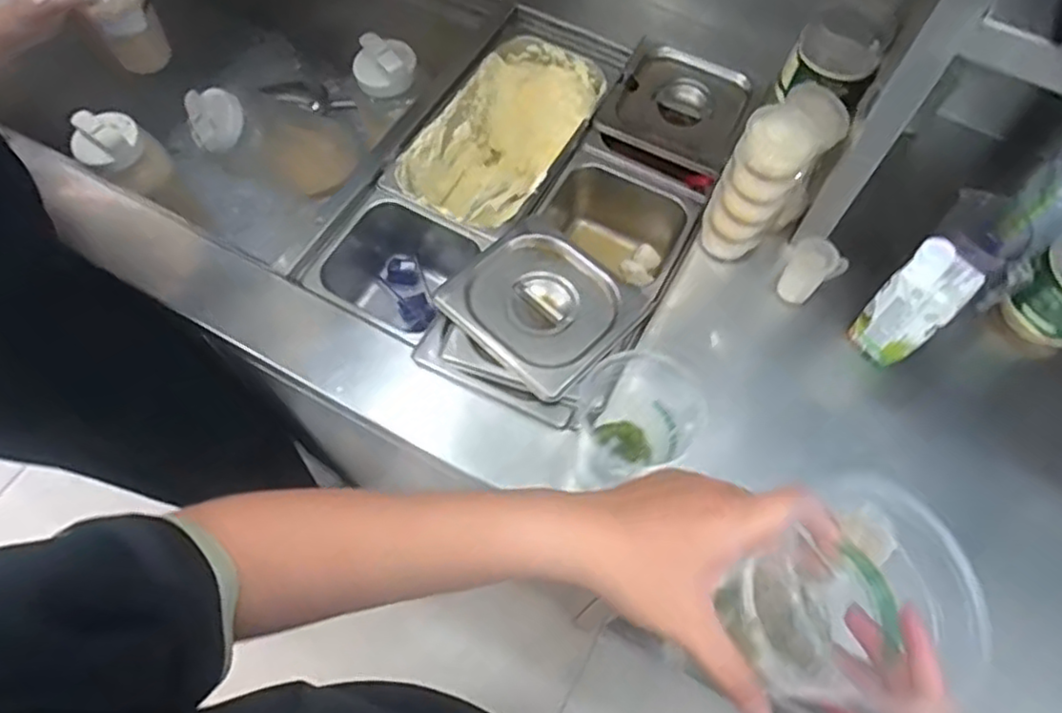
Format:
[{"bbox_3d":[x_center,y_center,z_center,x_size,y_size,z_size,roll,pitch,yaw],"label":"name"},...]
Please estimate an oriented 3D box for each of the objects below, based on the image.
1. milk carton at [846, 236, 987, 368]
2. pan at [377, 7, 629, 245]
[{"bbox_3d":[0.356,-0.040,0.645,0.067,0.142,0.060,40,70,17],"label":"milk carton"},{"bbox_3d":[-0.027,-0.257,0.907,0.172,0.160,0.337,29,67,13],"label":"pan"}]

